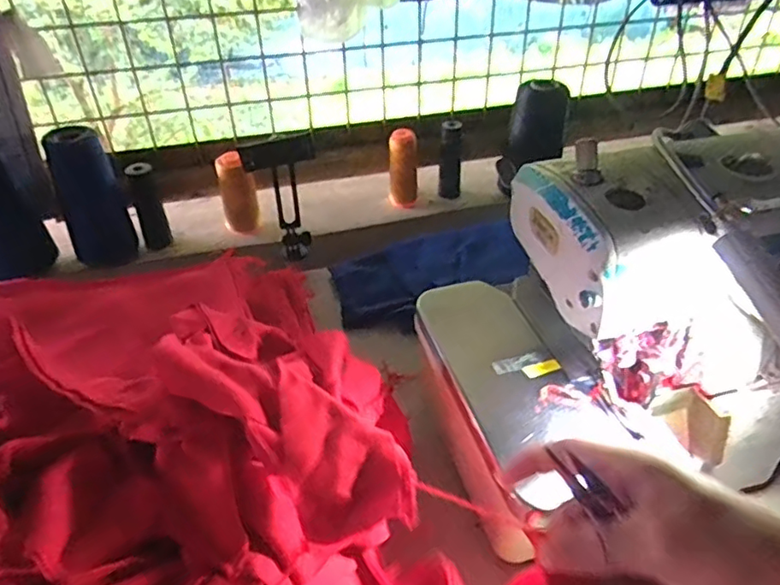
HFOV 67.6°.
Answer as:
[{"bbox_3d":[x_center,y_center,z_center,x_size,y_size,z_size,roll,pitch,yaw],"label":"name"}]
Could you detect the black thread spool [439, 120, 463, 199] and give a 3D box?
[{"bbox_3d":[0.093,-0.203,0.894,0.034,0.119,0.024,-1,36,0],"label":"black thread spool"}]

